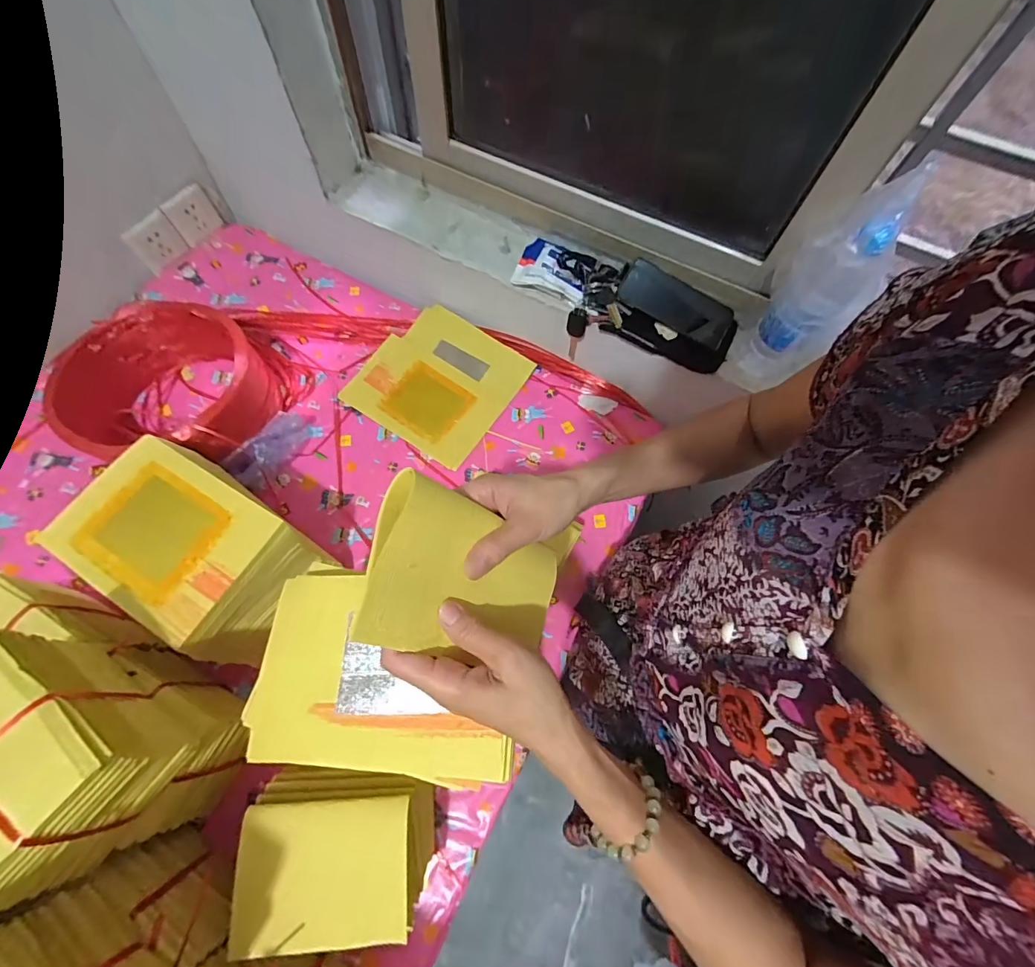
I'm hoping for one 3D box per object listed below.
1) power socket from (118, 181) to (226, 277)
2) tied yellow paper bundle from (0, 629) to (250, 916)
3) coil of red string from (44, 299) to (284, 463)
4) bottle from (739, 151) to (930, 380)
[{"bbox_3d":[-0.676,-0.505,0.864,0.041,0.088,0.182,31,71,14],"label":"power socket"},{"bbox_3d":[-0.397,0.247,0.413,0.159,0.249,0.121,32,71,14],"label":"tied yellow paper bundle"},{"bbox_3d":[-0.525,-0.146,0.681,0.233,0.148,0.259,-9,67,-2],"label":"coil of red string"},{"bbox_3d":[0.352,-0.223,0.519,0.094,0.255,0.089,32,71,14],"label":"bottle"}]

